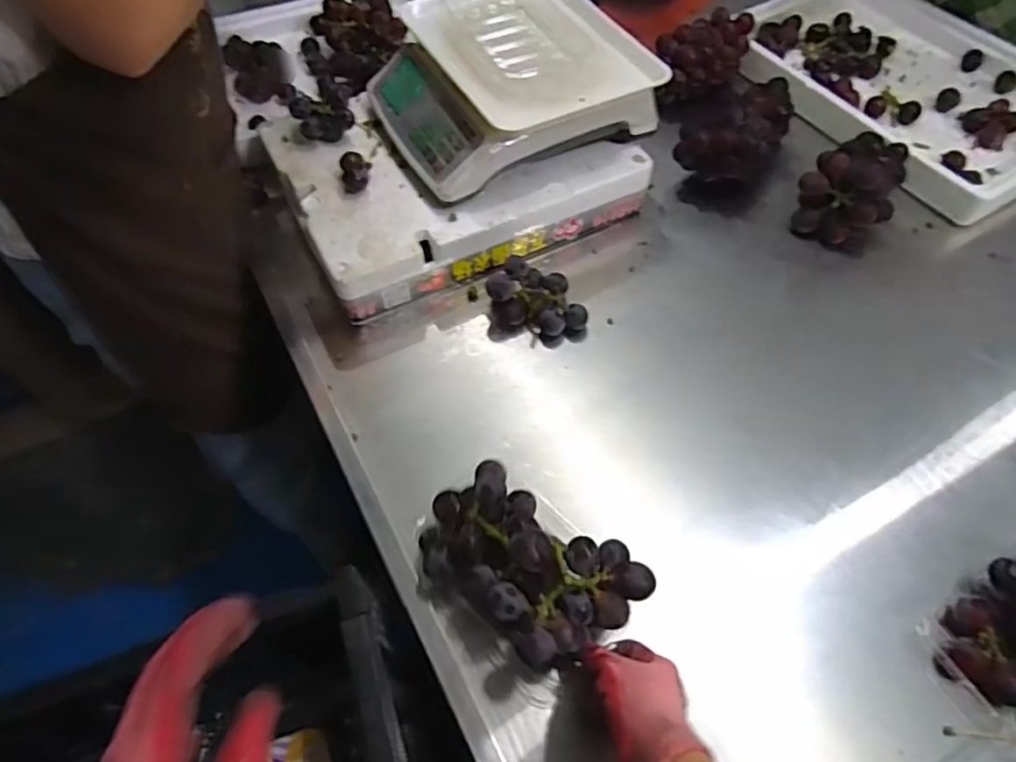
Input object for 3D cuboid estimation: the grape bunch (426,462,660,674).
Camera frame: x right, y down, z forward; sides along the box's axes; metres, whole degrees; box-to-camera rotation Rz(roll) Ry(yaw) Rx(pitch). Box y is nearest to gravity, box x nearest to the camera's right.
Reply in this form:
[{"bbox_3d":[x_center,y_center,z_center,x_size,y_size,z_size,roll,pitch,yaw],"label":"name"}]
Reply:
[{"bbox_3d":[0.022,0.149,0.494,0.152,0.078,0.112,36,65,20],"label":"grape bunch"}]

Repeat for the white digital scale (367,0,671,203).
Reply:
[{"bbox_3d":[-0.005,-0.340,0.725,0.278,0.111,0.246,-24,61,-14],"label":"white digital scale"}]

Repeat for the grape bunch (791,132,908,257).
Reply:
[{"bbox_3d":[0.408,-0.229,0.744,0.102,0.095,0.114,30,63,18],"label":"grape bunch"}]

